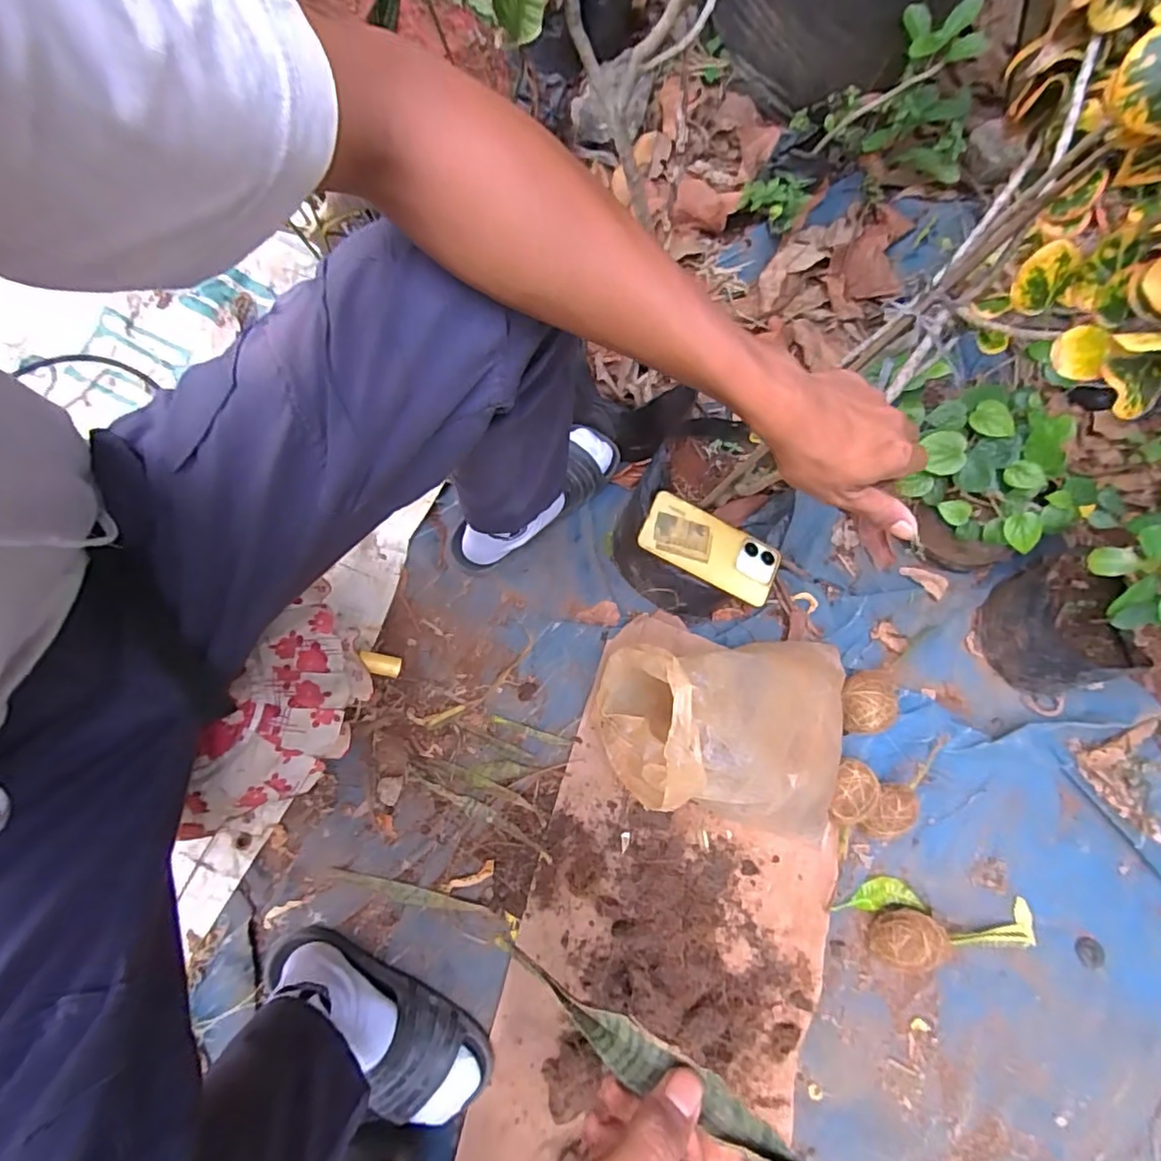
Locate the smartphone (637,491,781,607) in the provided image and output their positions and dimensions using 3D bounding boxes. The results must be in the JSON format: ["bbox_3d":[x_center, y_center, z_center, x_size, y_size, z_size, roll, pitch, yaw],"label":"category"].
[{"bbox_3d":[0.154,-0.039,0.698,0.168,0.008,0.079,28,78,-4],"label":"smartphone"}]

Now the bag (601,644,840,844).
[{"bbox_3d":[0.183,0.170,0.686,0.312,0.234,0.235,9,75,-7],"label":"bag"}]

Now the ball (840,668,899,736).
[{"bbox_3d":[0.381,0.162,0.781,0.084,0.060,0.079,2,76,-9],"label":"ball"}]

